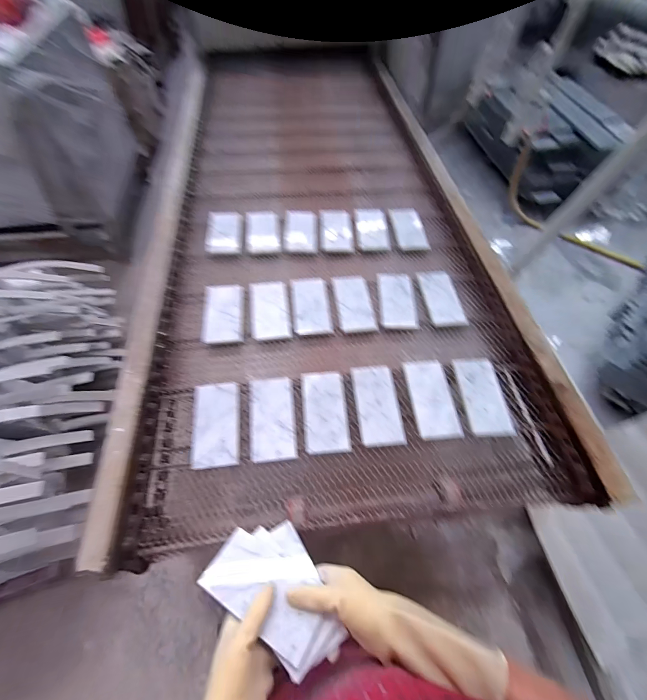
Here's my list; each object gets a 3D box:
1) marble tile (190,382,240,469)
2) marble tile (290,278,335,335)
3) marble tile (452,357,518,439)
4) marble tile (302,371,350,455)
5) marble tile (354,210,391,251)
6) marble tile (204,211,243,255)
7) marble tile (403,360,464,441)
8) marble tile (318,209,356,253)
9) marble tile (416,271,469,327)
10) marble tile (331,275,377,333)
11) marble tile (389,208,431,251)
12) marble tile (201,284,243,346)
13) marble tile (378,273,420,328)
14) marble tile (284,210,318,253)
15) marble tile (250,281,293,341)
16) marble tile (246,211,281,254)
[{"bbox_3d":[-0.198,0.135,0.572,0.082,0.006,0.151,-5,64,-5],"label":"marble tile"},{"bbox_3d":[-0.030,-0.105,0.726,0.084,0.018,0.163,-5,58,-5],"label":"marble tile"},{"bbox_3d":[0.320,0.091,0.622,0.082,0.010,0.162,-1,58,-2],"label":"marble tile"},{"bbox_3d":[0.003,0.117,0.597,0.081,0.013,0.157,-4,58,-3],"label":"marble tile"},{"bbox_3d":[0.138,-0.345,0.881,0.088,0.012,0.168,0,58,-1],"label":"marble tile"},{"bbox_3d":[-0.269,-0.317,0.841,0.092,0.015,0.164,-5,58,-4],"label":"marble tile"},{"bbox_3d":[0.214,0.093,0.614,0.078,0.017,0.166,-4,58,-3],"label":"marble tile"},{"bbox_3d":[0.036,-0.338,0.874,0.091,0.013,0.166,-1,58,-2],"label":"marble tile"},{"bbox_3d":[0.289,-0.131,0.754,0.085,0.009,0.171,-2,58,-3],"label":"marble tile"},{"bbox_3d":[0.072,-0.110,0.733,0.077,0.018,0.157,-6,58,-5],"label":"marble tile"},{"bbox_3d":[0.244,-0.349,0.886,0.086,0.014,0.169,-5,58,-4],"label":"marble tile"},{"bbox_3d":[-0.226,-0.084,0.704,0.089,0.015,0.155,-5,58,-4],"label":"marble tile"},{"bbox_3d":[0.176,-0.125,0.745,0.080,0.016,0.174,2,57,0],"label":"marble tile"},{"bbox_3d":[-0.063,-0.335,0.868,0.087,0.013,0.164,0,58,-1],"label":"marble tile"},{"bbox_3d":[-0.123,-0.094,0.714,0.085,0.016,0.163,-7,58,-6],"label":"marble tile"},{"bbox_3d":[-0.168,-0.326,0.854,0.087,0.016,0.163,-7,58,-6],"label":"marble tile"}]

